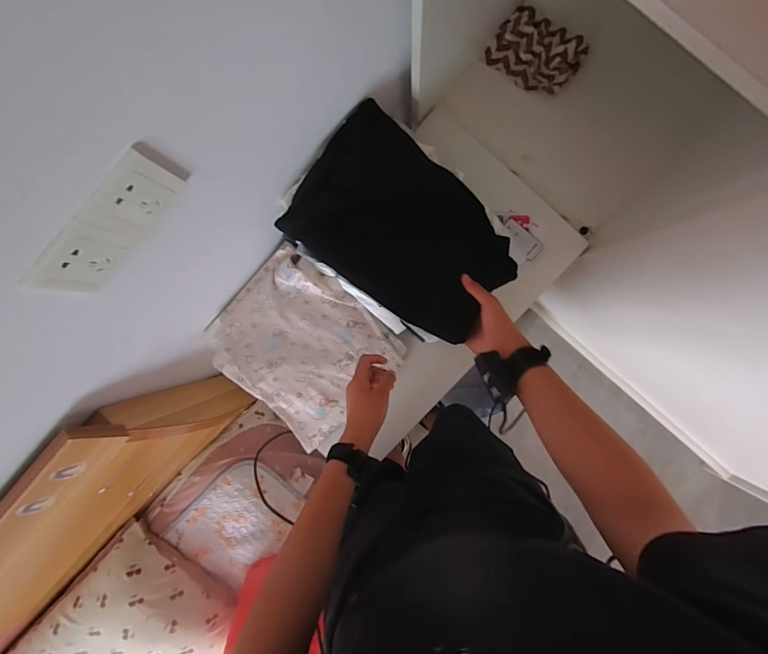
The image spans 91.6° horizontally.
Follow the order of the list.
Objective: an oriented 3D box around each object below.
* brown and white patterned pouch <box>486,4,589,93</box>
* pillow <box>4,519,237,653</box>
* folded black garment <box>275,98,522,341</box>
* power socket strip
[{"bbox_3d":[0.286,-0.523,0.700,0.165,0.056,0.114,43,95,1],"label":"brown and white patterned pouch"},{"bbox_3d":[-0.734,0.890,0.965,0.408,0.125,0.697,43,95,1],"label":"pillow"},{"bbox_3d":[0.044,-0.166,0.631,0.360,0.066,0.253,36,95,2],"label":"folded black garment"},{"bbox_3d":[-0.284,-0.106,0.393,0.013,0.091,0.180,45,95,1],"label":"power socket strip"}]

